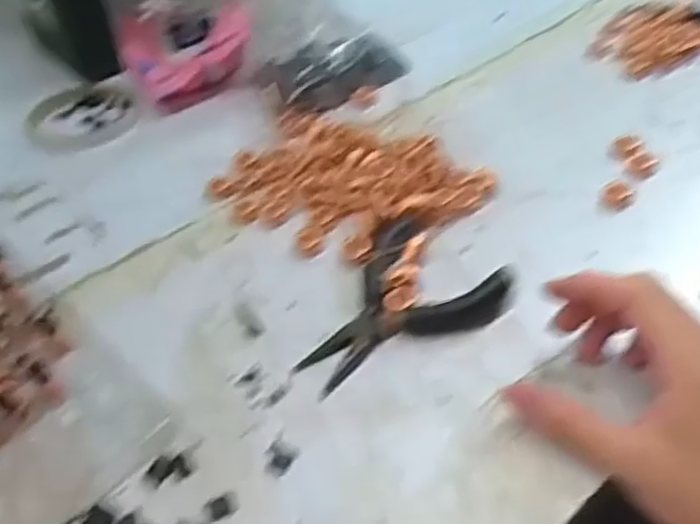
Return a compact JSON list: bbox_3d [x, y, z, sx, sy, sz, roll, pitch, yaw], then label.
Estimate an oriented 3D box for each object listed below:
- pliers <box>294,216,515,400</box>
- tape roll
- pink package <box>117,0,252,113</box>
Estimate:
[{"bbox_3d":[0.025,0.026,0.375,0.091,0.015,0.121,31,54,29],"label":"pliers"},{"bbox_3d":[-0.229,-0.124,0.568,0.093,0.018,0.093,-2,45,2],"label":"tape roll"},{"bbox_3d":[-0.141,-0.188,0.590,0.103,0.053,0.105,-26,49,-21],"label":"pink package"}]

